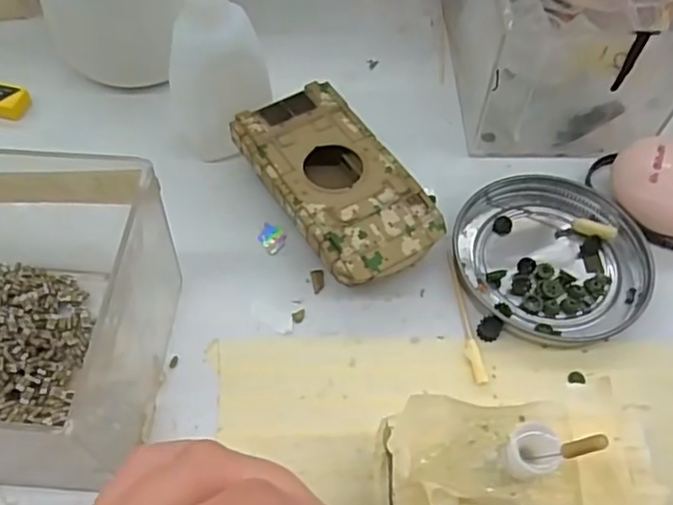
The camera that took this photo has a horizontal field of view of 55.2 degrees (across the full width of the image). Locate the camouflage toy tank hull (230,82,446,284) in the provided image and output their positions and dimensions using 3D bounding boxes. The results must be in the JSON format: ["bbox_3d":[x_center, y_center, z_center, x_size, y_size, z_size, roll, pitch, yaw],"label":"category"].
[{"bbox_3d":[-0.001,-0.026,0.273,0.052,0.026,0.095,-28,61,-18],"label":"camouflage toy tank hull"}]

